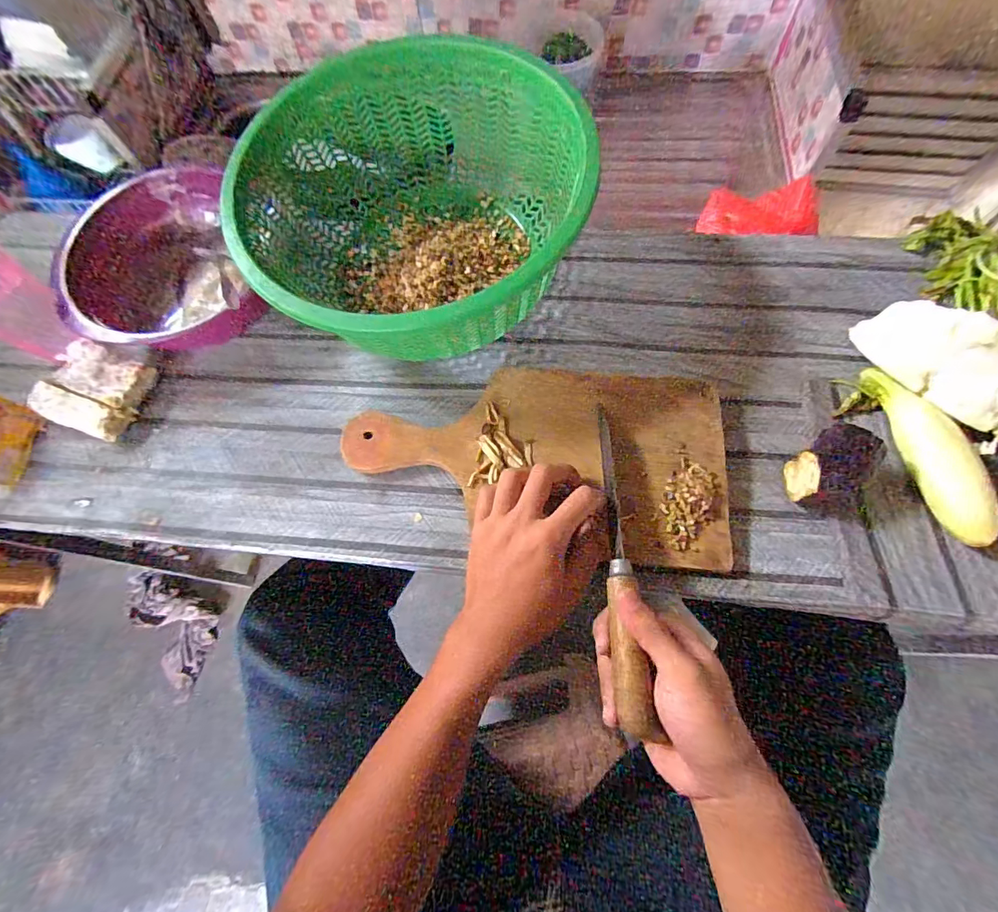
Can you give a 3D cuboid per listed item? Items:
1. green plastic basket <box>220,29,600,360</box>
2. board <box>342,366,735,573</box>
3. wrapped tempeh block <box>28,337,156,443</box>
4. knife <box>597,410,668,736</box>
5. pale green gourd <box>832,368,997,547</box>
[{"bbox_3d":[-0.088,-0.239,0.450,0.285,0.148,0.305,-1,66,3],"label":"green plastic basket"},{"bbox_3d":[0.034,-0.013,0.412,0.337,0.019,0.176,9,67,7],"label":"board"},{"bbox_3d":[-0.415,-0.067,0.461,0.101,0.034,0.085,18,68,11],"label":"wrapped tempeh block"},{"bbox_3d":[0.094,0.069,0.350,0.023,0.015,0.253,1,58,4],"label":"knife"},{"bbox_3d":[0.372,-0.008,0.390,0.039,0.036,0.167,-13,66,-2],"label":"pale green gourd"}]

